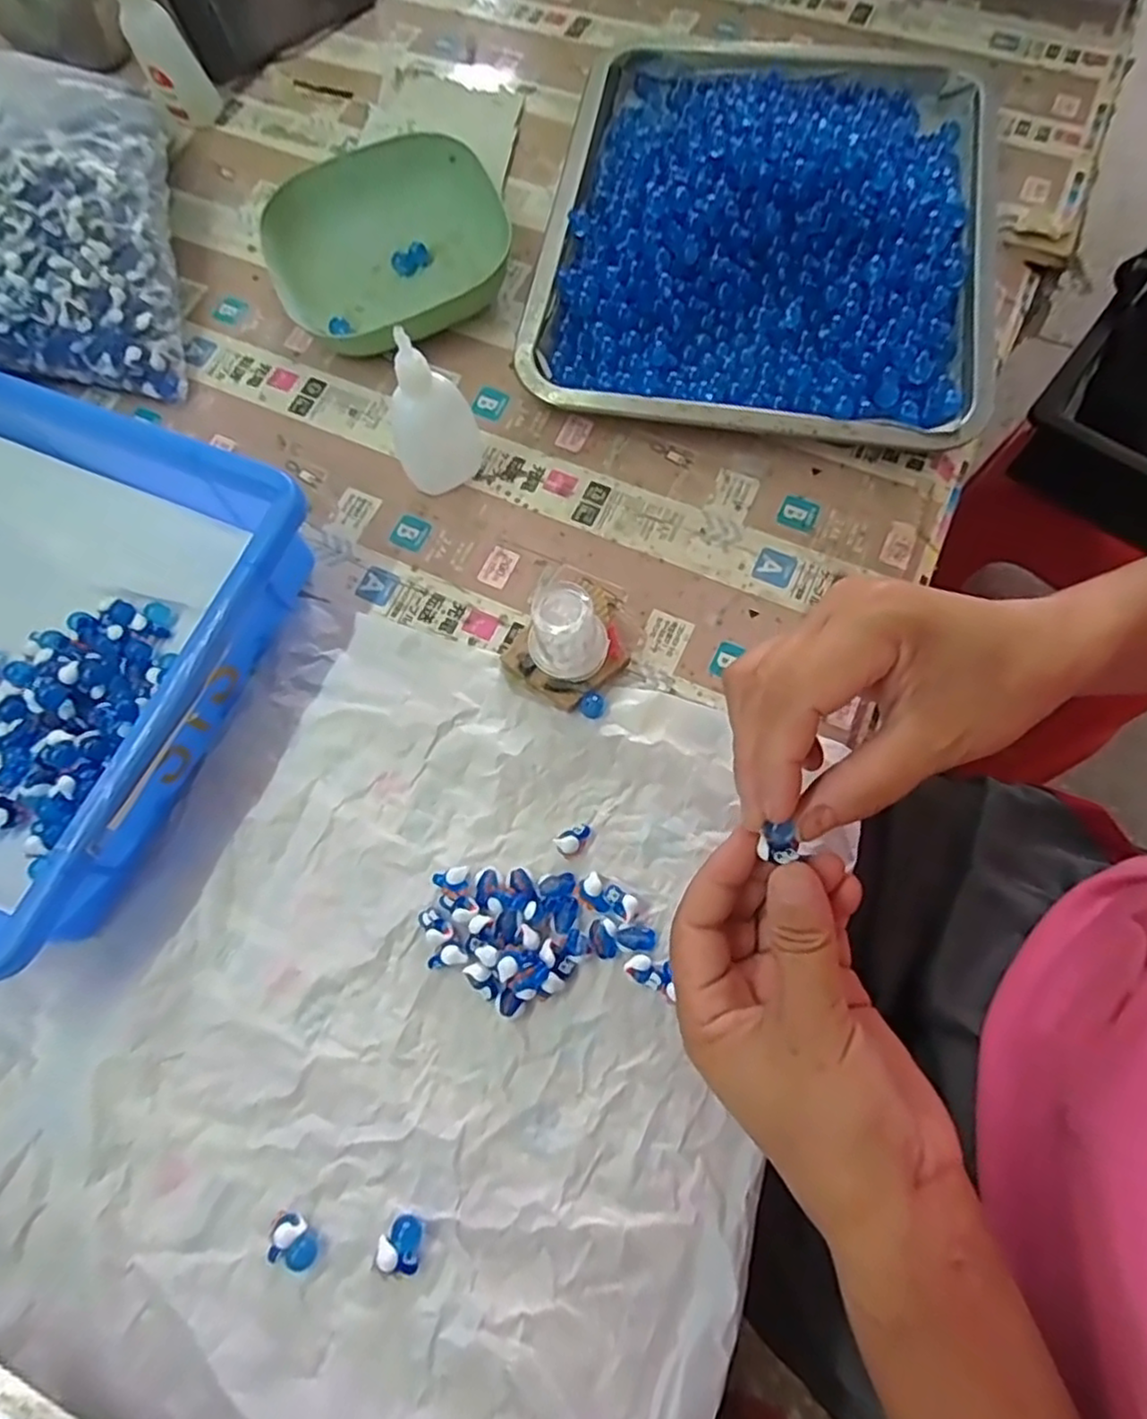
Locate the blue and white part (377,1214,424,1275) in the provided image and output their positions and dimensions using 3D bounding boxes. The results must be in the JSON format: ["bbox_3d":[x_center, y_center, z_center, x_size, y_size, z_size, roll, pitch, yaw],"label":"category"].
[{"bbox_3d":[-0.068,0.210,0.266,0.015,0.011,0.016,6,72,5],"label":"blue and white part"}]

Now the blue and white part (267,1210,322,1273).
[{"bbox_3d":[-0.111,0.211,0.269,0.021,0.010,0.015,28,75,11],"label":"blue and white part"}]

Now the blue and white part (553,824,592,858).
[{"bbox_3d":[0.001,0.061,0.316,0.017,0.009,0.011,-28,72,-7],"label":"blue and white part"}]

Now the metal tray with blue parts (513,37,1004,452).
[{"bbox_3d":[0.122,-0.297,0.413,0.269,0.046,0.305,8,72,5],"label":"metal tray with blue parts"}]

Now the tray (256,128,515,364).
[{"bbox_3d":[-0.115,-0.292,0.429,0.146,0.032,0.142,-17,71,-4],"label":"tray"}]

